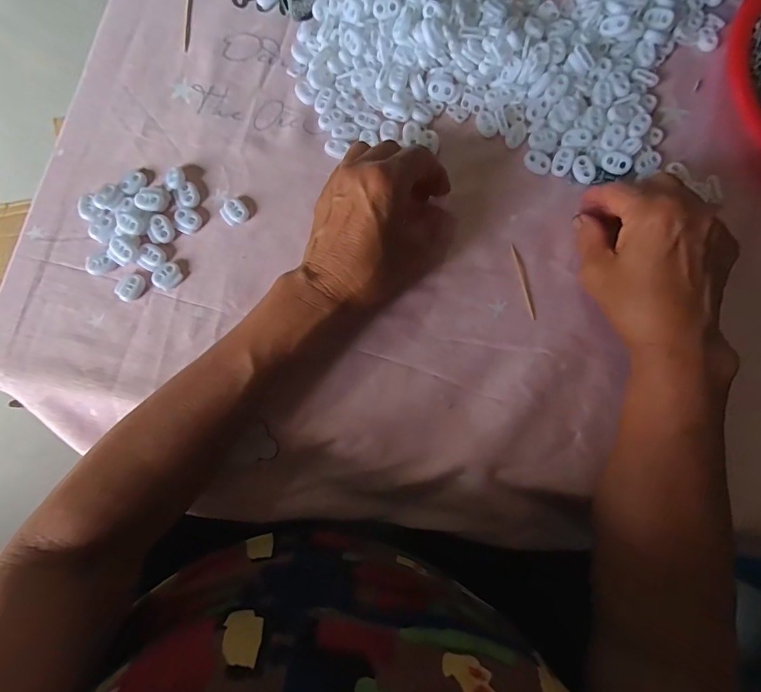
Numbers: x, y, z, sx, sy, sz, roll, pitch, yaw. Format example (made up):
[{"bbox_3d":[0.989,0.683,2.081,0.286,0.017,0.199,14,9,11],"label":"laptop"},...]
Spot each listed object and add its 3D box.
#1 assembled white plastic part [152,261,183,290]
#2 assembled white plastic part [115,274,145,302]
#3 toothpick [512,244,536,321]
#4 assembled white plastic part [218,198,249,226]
[{"bbox_3d":[-0.164,-0.054,0.340,0.022,0.006,0.018,-44,81,-7],"label":"assembled white plastic part"},{"bbox_3d":[-0.192,-0.045,0.336,0.018,0.005,0.022,20,80,5],"label":"assembled white plastic part"},{"bbox_3d":[0.110,-0.050,0.336,0.004,0.004,0.061,-10,79,-1],"label":"toothpick"},{"bbox_3d":[-0.116,-0.107,0.351,0.021,0.005,0.022,-37,81,-6],"label":"assembled white plastic part"}]

